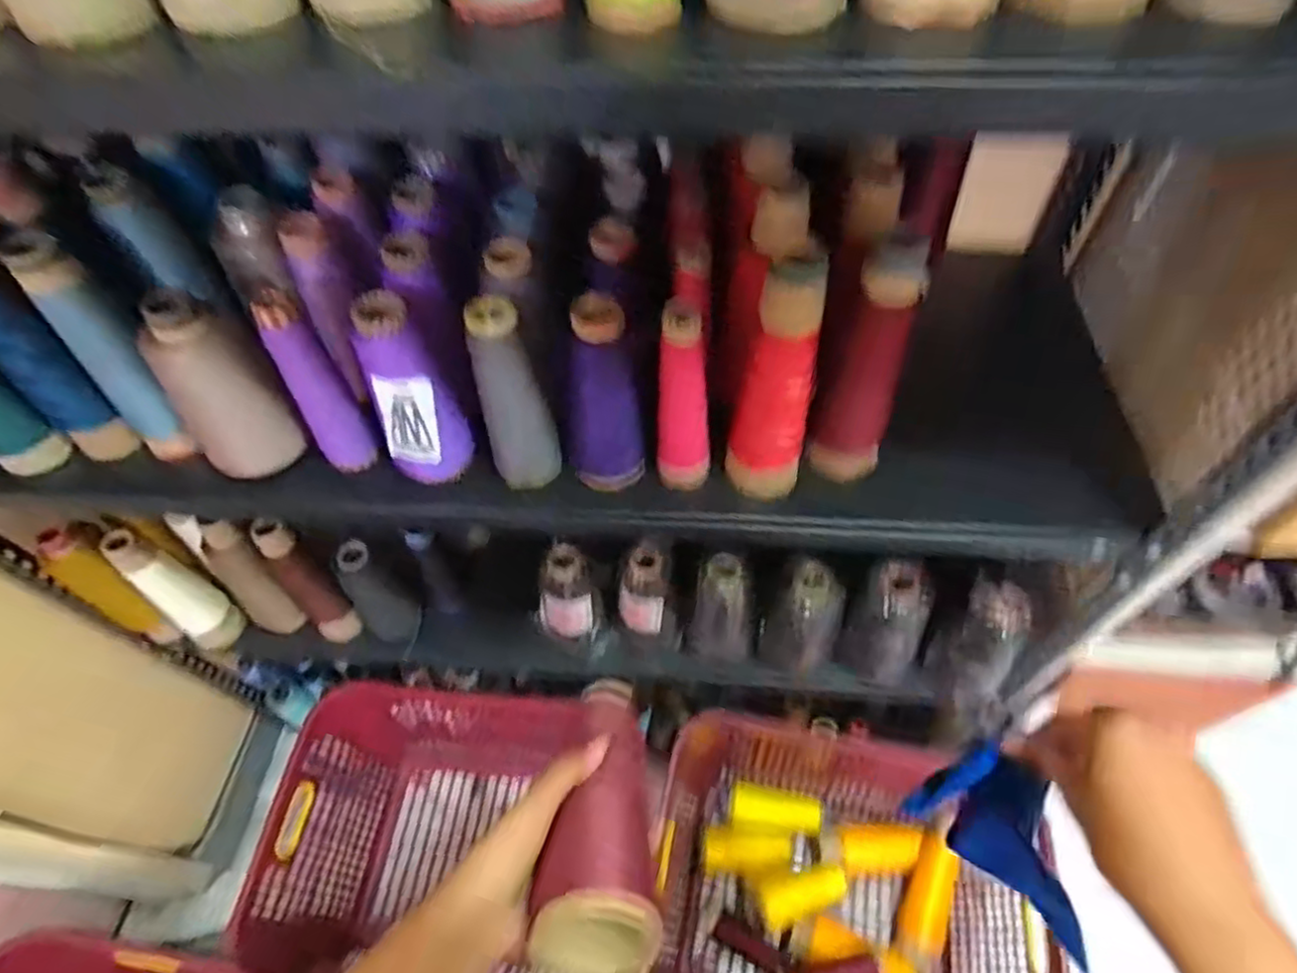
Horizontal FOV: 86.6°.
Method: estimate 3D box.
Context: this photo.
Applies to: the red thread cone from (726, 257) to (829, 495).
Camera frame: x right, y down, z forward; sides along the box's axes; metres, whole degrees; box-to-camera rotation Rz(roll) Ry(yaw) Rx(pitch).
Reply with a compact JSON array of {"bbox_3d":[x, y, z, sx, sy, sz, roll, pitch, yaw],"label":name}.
[{"bbox_3d":[0.104,-0.079,0.551,0.064,0.219,0.058,12,57,10],"label":"red thread cone"}]

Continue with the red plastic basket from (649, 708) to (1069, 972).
[{"bbox_3d":[0.292,0.657,1.103,0.551,0.283,0.473,7,56,7],"label":"red plastic basket"}]

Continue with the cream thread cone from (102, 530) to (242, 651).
[{"bbox_3d":[-0.602,0.140,0.882,0.061,0.229,0.063,25,60,18],"label":"cream thread cone"}]

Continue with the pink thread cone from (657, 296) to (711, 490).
[{"bbox_3d":[0.031,-0.068,0.579,0.043,0.189,0.040,4,55,4],"label":"pink thread cone"}]

